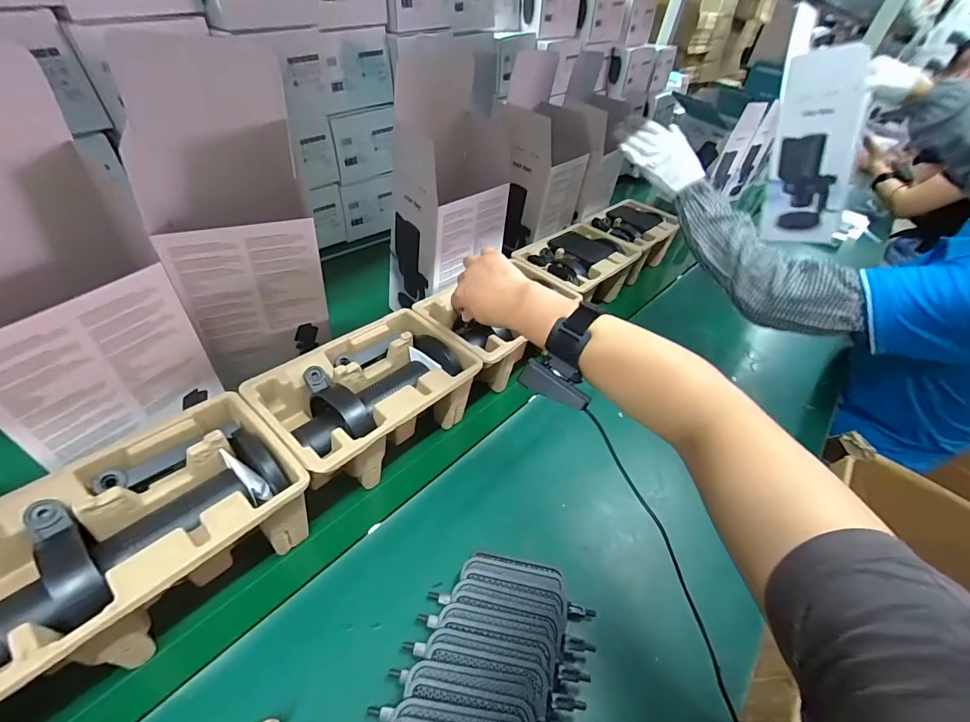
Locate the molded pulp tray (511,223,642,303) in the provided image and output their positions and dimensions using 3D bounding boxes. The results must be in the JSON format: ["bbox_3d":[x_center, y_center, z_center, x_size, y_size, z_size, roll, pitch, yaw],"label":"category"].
[{"bbox_3d":[0.161,-0.158,0.783,0.153,0.107,0.223,33,48,25],"label":"molded pulp tray"}]

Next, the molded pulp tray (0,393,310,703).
[{"bbox_3d":[-0.282,0.152,0.358,0.153,0.103,0.228,35,49,27],"label":"molded pulp tray"}]

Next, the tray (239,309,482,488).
[{"bbox_3d":[-0.131,0.049,0.498,0.145,0.100,0.224,34,48,26],"label":"tray"}]

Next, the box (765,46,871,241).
[{"bbox_3d":[0.610,-0.384,0.776,0.120,0.323,0.076,11,36,40],"label":"box"}]

